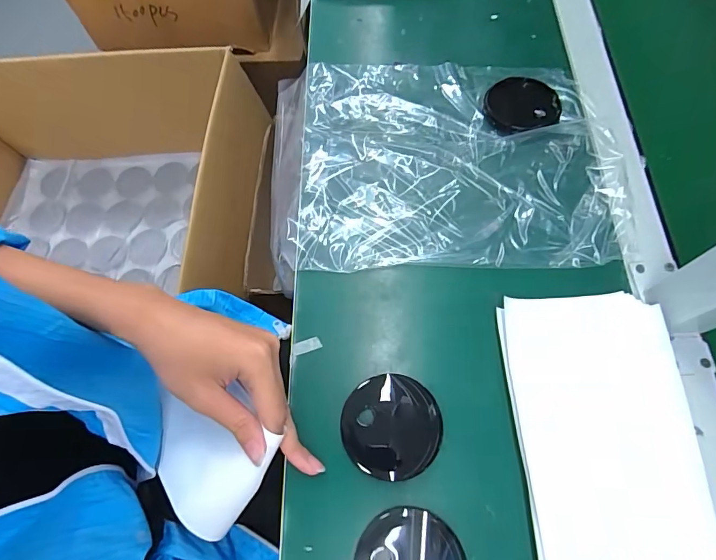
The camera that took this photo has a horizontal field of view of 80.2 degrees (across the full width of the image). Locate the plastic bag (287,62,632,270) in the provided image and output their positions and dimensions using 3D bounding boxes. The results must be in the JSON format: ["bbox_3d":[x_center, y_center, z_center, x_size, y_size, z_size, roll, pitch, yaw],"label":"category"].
[{"bbox_3d":[0.098,-0.128,0.428,0.307,0.012,0.248,2,66,4],"label":"plastic bag"}]

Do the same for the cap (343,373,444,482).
[{"bbox_3d":[0.026,0.115,0.336,0.076,0.013,0.075,-1,66,3],"label":"cap"}]

